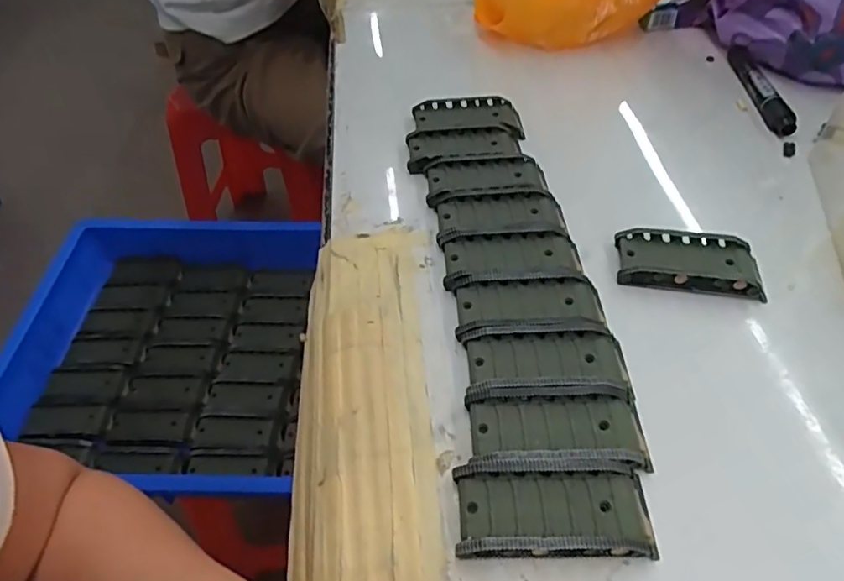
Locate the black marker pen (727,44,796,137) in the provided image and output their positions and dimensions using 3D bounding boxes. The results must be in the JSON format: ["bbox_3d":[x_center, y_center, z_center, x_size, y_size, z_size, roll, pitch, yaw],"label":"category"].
[{"bbox_3d":[0.325,-0.198,0.550,0.021,0.018,0.149,3,50,4],"label":"black marker pen"}]

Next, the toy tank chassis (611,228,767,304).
[{"bbox_3d":[0.186,-0.019,0.399,0.094,0.019,0.044,7,50,7],"label":"toy tank chassis"}]

